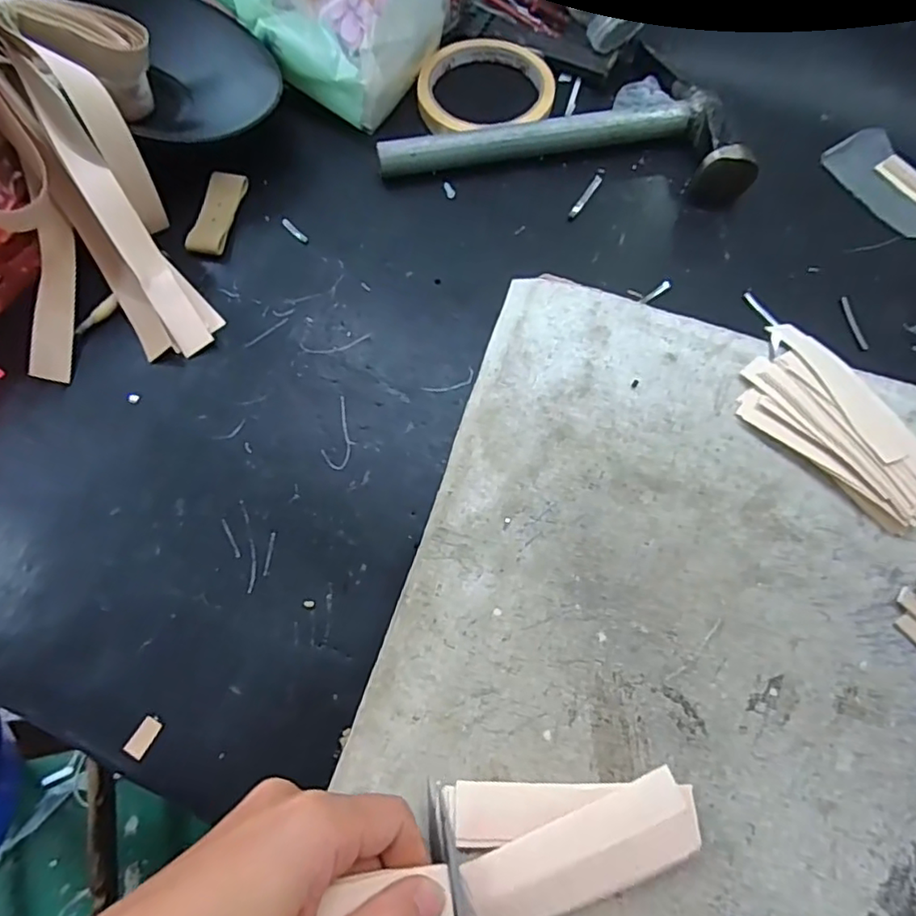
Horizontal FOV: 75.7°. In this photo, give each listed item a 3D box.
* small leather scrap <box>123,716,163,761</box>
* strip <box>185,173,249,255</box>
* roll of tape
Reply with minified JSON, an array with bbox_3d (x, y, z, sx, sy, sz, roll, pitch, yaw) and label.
[{"bbox_3d":[-0.138,0.122,0.257,0.009,0.004,0.016,26,71,10],"label":"small leather scrap"},{"bbox_3d":[-0.150,-0.152,0.368,0.021,0.011,0.060,10,69,4],"label":"strip"},{"bbox_3d":[0.016,-0.258,0.404,0.095,0.012,0.094,0,68,0],"label":"roll of tape"}]

